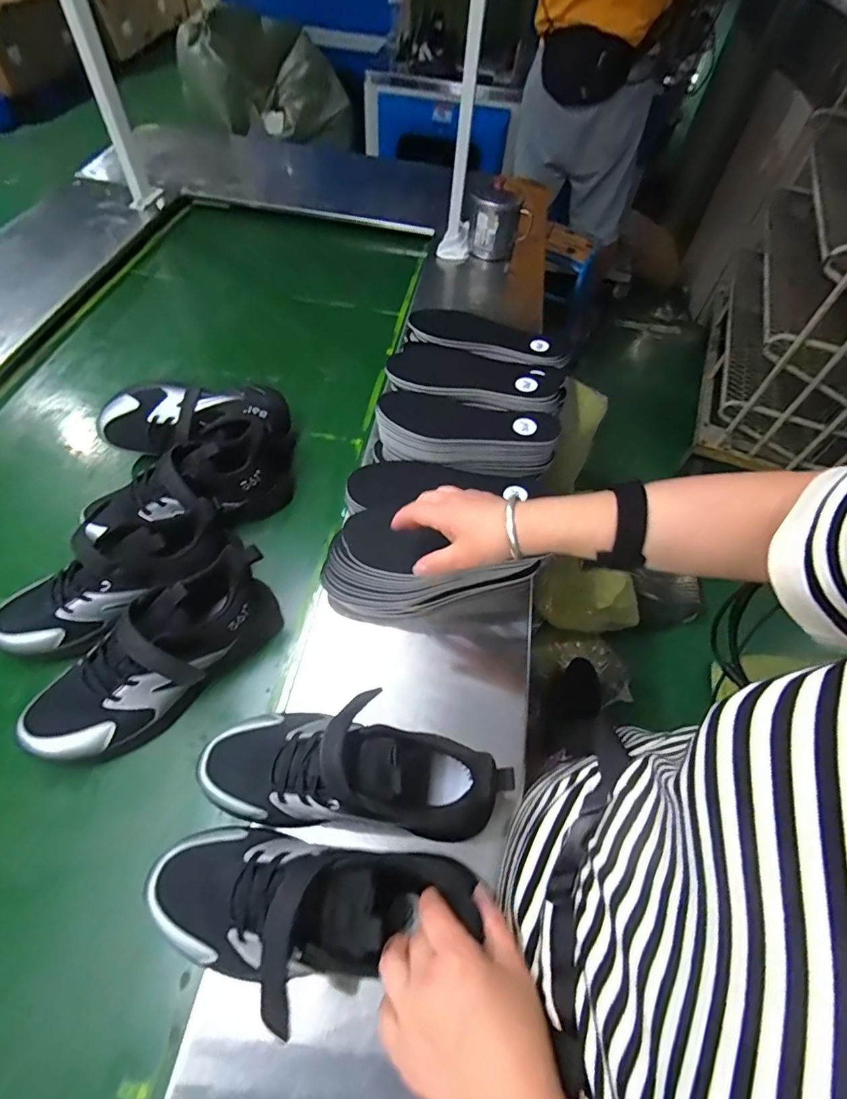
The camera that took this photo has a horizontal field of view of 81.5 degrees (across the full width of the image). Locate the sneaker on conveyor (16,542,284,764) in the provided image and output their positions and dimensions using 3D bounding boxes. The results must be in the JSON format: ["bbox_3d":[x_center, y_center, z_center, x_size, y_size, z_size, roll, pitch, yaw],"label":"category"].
[{"bbox_3d":[-0.248,0.108,0.471,0.243,0.118,0.085,-34,66,-24],"label":"sneaker on conveyor"}]

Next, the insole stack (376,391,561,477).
[{"bbox_3d":[0.052,-0.139,0.600,0.213,0.054,0.084,10,56,2],"label":"insole stack"}]

